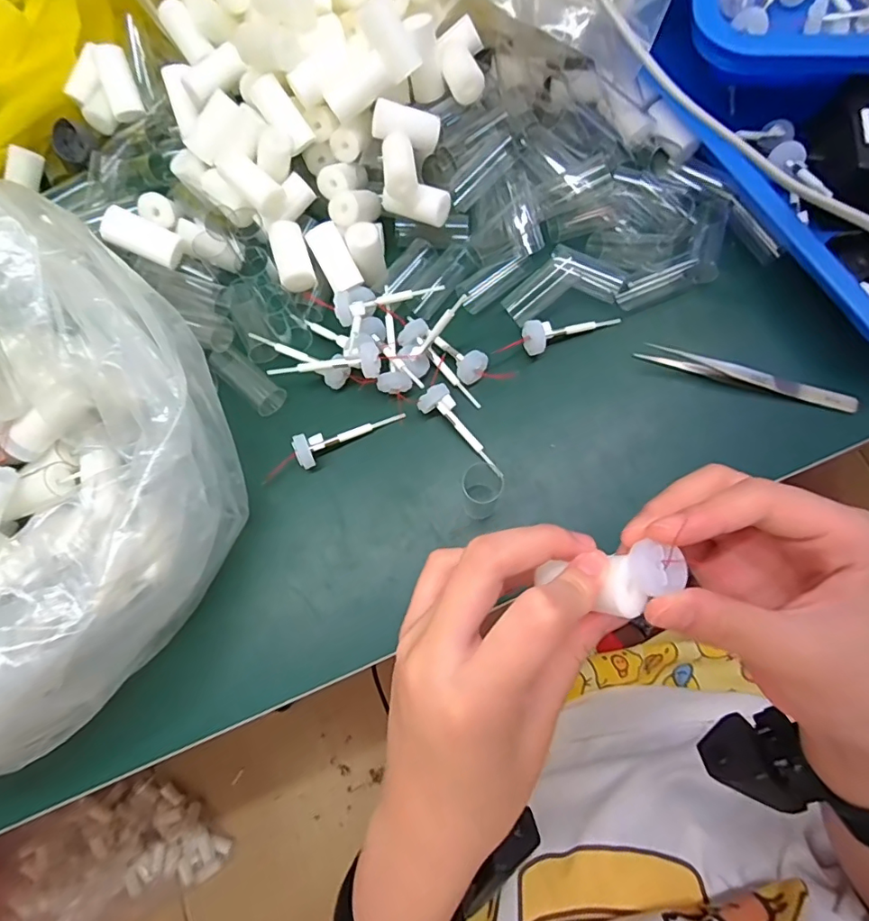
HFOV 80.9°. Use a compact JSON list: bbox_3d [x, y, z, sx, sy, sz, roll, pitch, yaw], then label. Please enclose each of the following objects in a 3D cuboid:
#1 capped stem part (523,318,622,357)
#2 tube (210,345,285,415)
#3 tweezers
[{"bbox_3d":[0.086,-0.086,0.319,0.062,0.016,0.021,-22,77,-4],"label":"capped stem part"},{"bbox_3d":[-0.115,-0.051,0.320,0.020,0.014,0.050,-44,79,-9],"label":"tube"},{"bbox_3d":[0.192,-0.051,0.312,0.126,0.011,0.013,20,77,6],"label":"tweezers"}]

